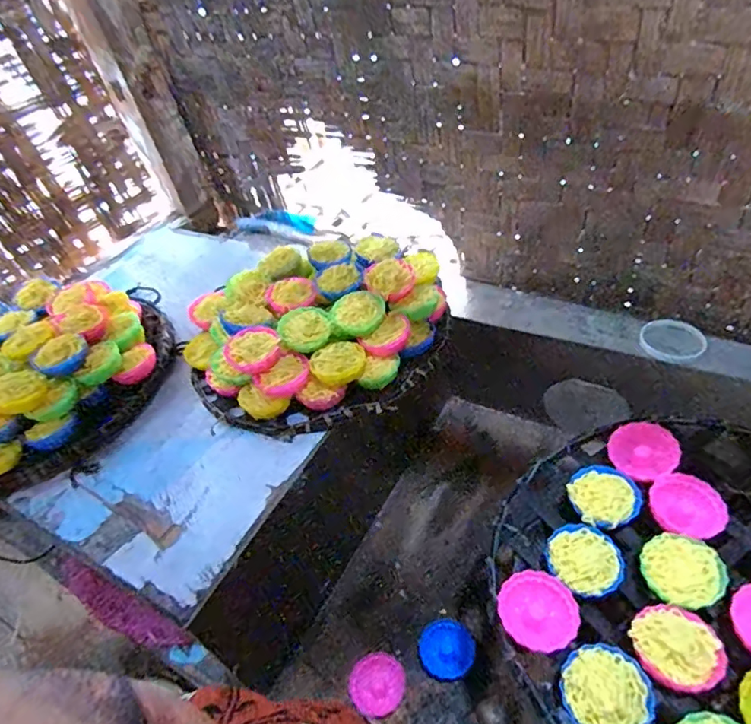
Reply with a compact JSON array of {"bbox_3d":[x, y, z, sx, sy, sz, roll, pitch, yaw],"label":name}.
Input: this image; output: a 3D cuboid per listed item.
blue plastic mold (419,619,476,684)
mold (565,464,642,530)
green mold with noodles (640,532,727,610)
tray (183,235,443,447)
[{"bbox_3d":[0.084,0.334,0.622,0.061,0.015,0.069,8,45,15],"label":"blue plastic mold"},{"bbox_3d":[0.214,0.133,0.507,0.059,0.030,0.067,31,55,33],"label":"mold"},{"bbox_3d":[0.255,0.177,0.448,0.059,0.030,0.059,31,55,33],"label":"green mold with noodles"},{"bbox_3d":[-0.065,-0.046,0.667,0.318,0.101,0.273,-29,48,-22],"label":"tray"}]

